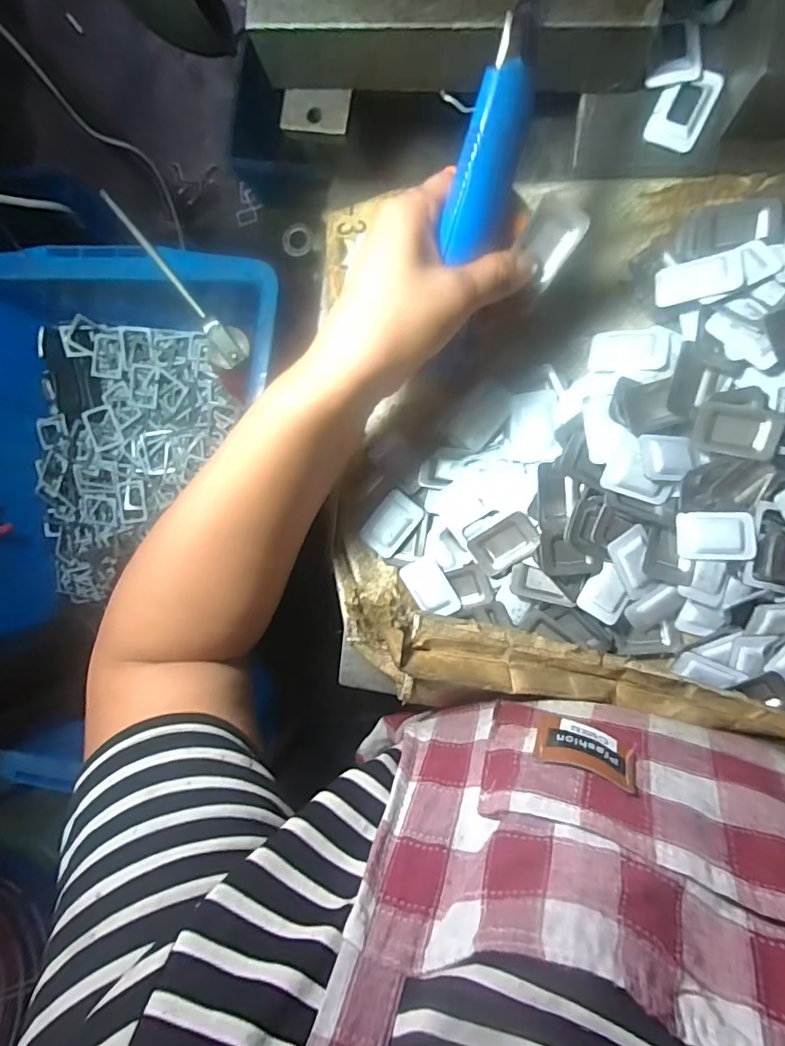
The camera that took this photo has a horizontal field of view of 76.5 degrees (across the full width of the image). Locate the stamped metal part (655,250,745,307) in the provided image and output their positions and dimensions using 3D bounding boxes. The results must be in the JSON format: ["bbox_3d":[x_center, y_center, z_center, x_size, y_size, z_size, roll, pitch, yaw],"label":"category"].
[{"bbox_3d":[0.165,-0.132,0.269,0.040,0.004,0.024,-4,74,26],"label":"stamped metal part"}]

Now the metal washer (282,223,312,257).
[{"bbox_3d":[-0.073,-0.218,0.384,0.022,0.006,0.023,-7,102,-13],"label":"metal washer"}]

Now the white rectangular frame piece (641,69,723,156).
[{"bbox_3d":[0.151,-0.215,0.259,0.026,0.005,0.040,26,94,6],"label":"white rectangular frame piece"}]

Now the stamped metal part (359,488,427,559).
[{"bbox_3d":[-0.001,0.001,0.317,0.027,0.007,0.039,39,95,5],"label":"stamped metal part"}]

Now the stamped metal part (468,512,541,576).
[{"bbox_3d":[0.067,0.012,0.299,0.040,0.010,0.026,-36,87,6],"label":"stamped metal part"}]

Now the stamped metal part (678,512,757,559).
[{"bbox_3d":[0.179,0.007,0.275,0.040,0.005,0.026,1,91,7],"label":"stamped metal part"}]

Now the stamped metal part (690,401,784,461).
[{"bbox_3d":[0.186,-0.050,0.268,0.040,0.010,0.027,13,92,7],"label":"stamped metal part"}]

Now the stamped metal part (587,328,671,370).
[{"bbox_3d":[0.135,-0.099,0.285,0.041,0.004,0.026,8,82,29],"label":"stamped metal part"}]

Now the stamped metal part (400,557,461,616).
[{"bbox_3d":[0.024,0.042,0.318,0.024,0.007,0.040,-33,87,6],"label":"stamped metal part"}]

